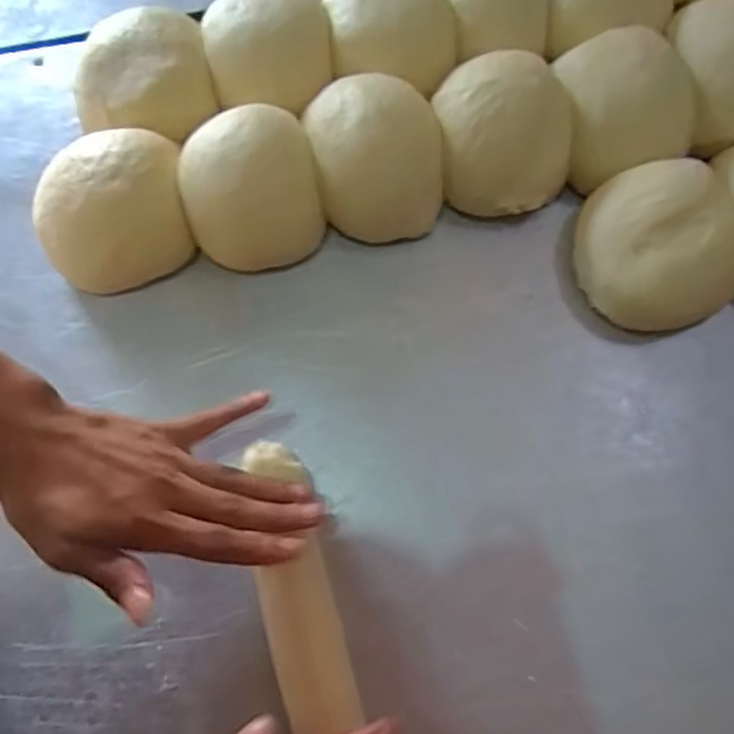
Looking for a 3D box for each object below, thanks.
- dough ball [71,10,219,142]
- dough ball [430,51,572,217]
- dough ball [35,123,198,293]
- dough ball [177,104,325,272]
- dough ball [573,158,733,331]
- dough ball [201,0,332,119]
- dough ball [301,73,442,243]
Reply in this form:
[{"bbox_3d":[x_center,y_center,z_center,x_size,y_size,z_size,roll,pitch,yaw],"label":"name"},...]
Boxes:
[{"bbox_3d":[-0.168,-0.216,0.460,0.102,0.058,0.099,-11,72,-2],"label":"dough ball"},{"bbox_3d":[0.093,-0.164,0.429,0.088,0.067,0.101,-7,71,-1],"label":"dough ball"},{"bbox_3d":[-0.175,-0.110,0.424,0.095,0.064,0.093,0,72,1],"label":"dough ball"},{"bbox_3d":[-0.081,-0.124,0.424,0.088,0.071,0.090,0,72,1],"label":"dough ball"},{"bbox_3d":[0.193,-0.080,0.405,0.098,0.061,0.098,0,72,1],"label":"dough ball"},{"bbox_3d":[-0.073,-0.238,0.453,0.088,0.048,0.082,-1,72,1],"label":"dough ball"},{"bbox_3d":[0.005,-0.149,0.432,0.087,0.067,0.105,-13,72,-3],"label":"dough ball"}]

